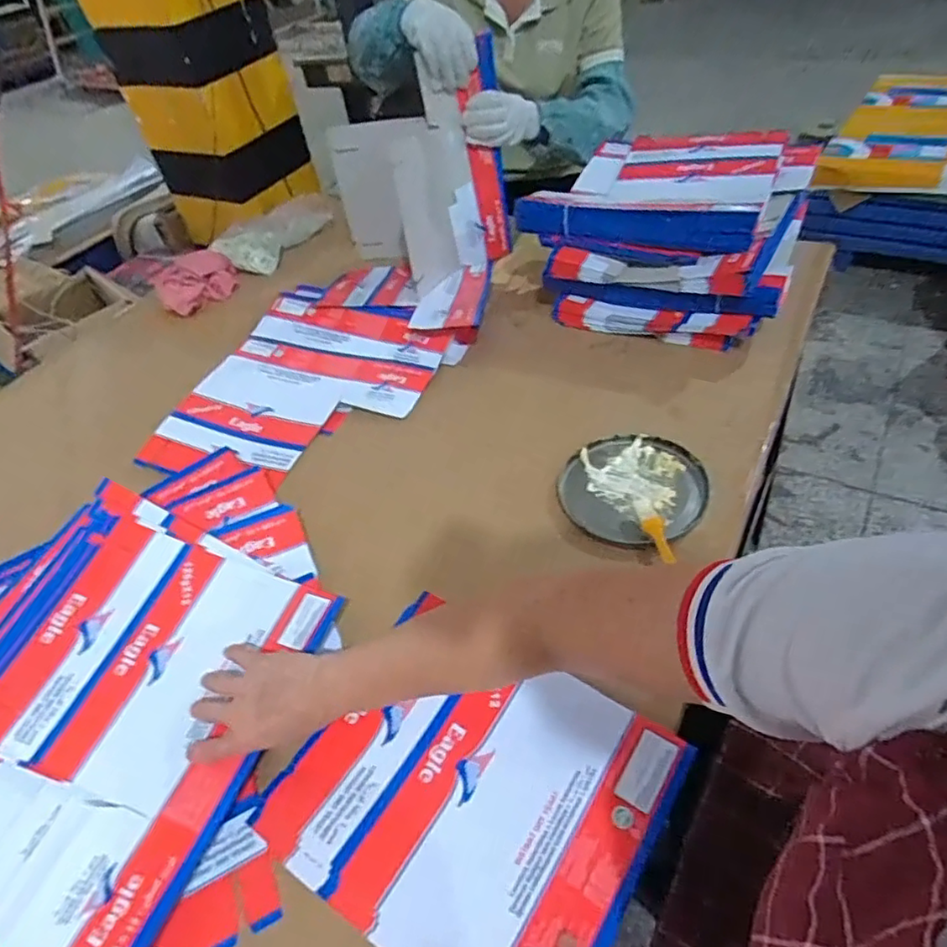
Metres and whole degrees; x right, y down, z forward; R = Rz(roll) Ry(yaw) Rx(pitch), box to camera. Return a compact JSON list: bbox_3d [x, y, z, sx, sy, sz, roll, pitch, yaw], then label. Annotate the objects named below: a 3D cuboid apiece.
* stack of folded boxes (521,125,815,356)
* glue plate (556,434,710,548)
[{"bbox_3d":[0.314,-0.387,0.988,0.390,0.184,0.350,16,51,24],"label":"stack of folded boxes"},{"bbox_3d":[0.189,0.018,0.720,0.164,0.025,0.172,-5,46,5],"label":"glue plate"}]

